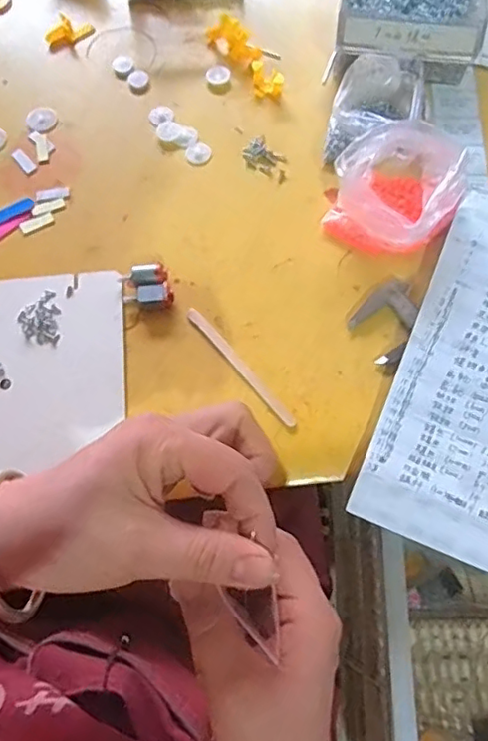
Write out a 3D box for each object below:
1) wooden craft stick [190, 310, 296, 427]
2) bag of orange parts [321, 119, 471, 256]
[{"bbox_3d":[-0.003,-0.003,0.444,0.009,0.005,0.120,-38,73,-13],"label":"wooden craft stick"},{"bbox_3d":[0.123,-0.147,0.466,0.091,0.060,0.102,32,73,12],"label":"bag of orange parts"}]

